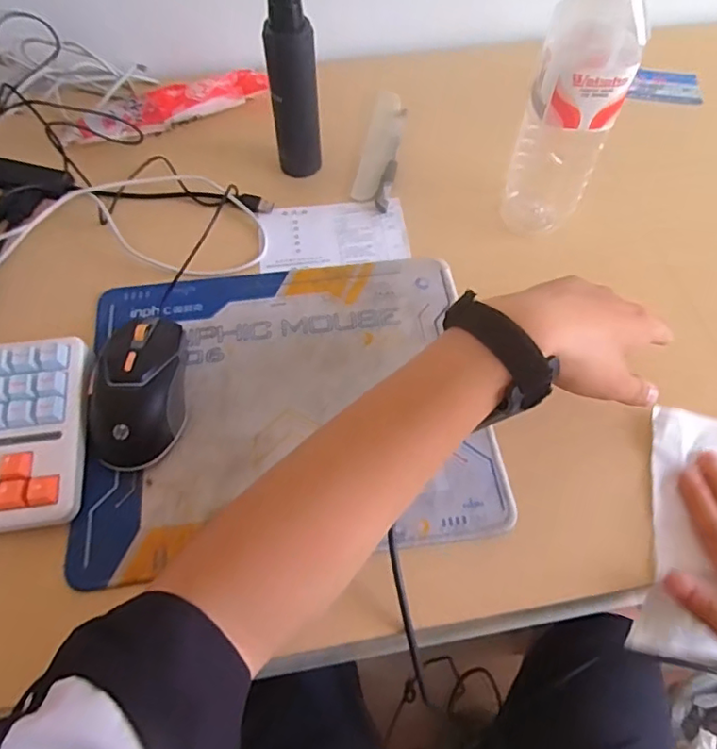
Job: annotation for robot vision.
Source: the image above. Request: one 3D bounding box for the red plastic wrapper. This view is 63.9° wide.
[{"bbox_3d":[-0.194,-0.273,0.585,0.205,0.024,0.040,-22,62,-13],"label":"red plastic wrapper"}]

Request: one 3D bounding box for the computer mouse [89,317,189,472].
[{"bbox_3d":[-0.159,0.007,0.415,0.064,0.039,0.116,-4,59,-3],"label":"computer mouse"}]

